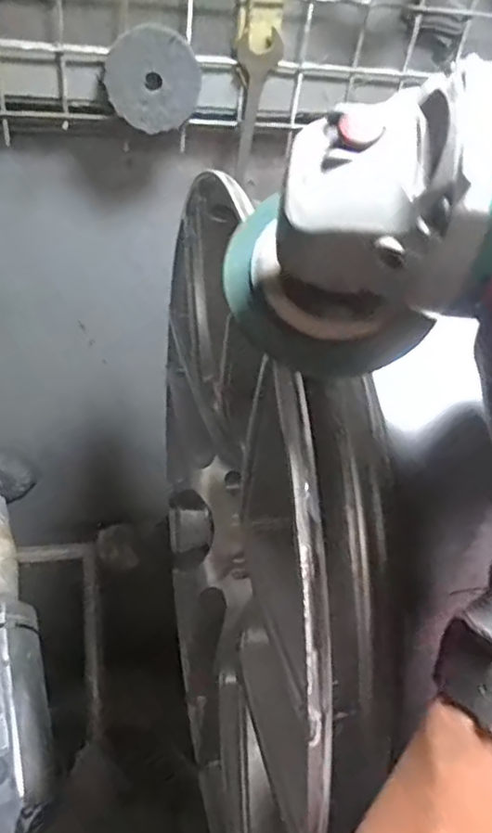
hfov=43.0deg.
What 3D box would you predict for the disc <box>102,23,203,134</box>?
[{"bbox_3d":[-0.082,-0.299,0.554,0.082,0.079,0.015,-6,45,-14],"label":"disc"}]

